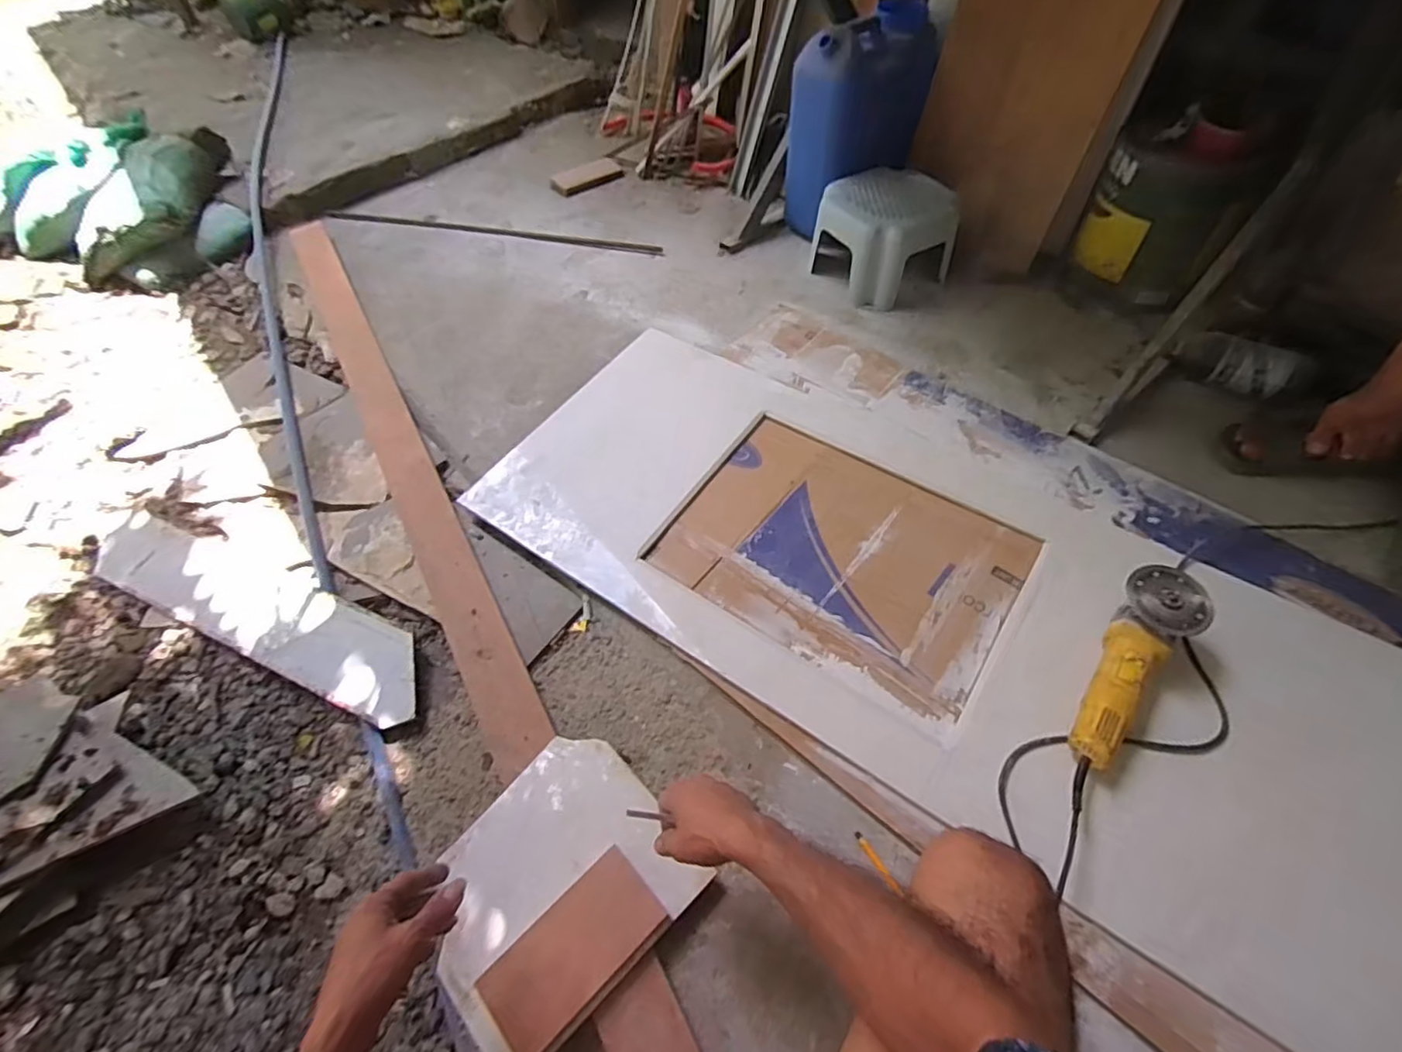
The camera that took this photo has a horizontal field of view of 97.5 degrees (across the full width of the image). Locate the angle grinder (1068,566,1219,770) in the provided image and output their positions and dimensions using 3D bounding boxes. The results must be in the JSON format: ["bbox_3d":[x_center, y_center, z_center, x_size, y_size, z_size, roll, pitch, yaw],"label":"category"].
[{"bbox_3d":[0.562,0.180,0.818,0.097,0.099,0.284,37,64,26],"label":"angle grinder"}]

